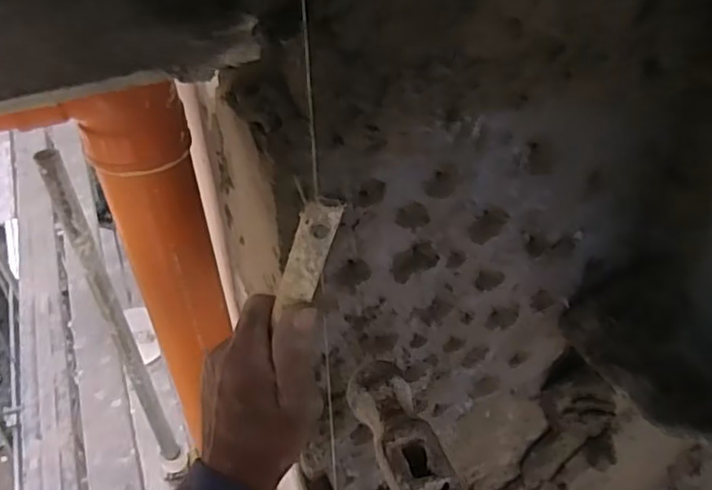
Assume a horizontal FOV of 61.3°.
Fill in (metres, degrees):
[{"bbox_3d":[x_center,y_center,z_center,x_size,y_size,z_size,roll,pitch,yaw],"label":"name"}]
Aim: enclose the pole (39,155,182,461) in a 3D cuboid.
[{"bbox_3d":[-0.581,0.199,1.462,0.056,0.993,0.047,-31,49,-31],"label":"pole"}]

